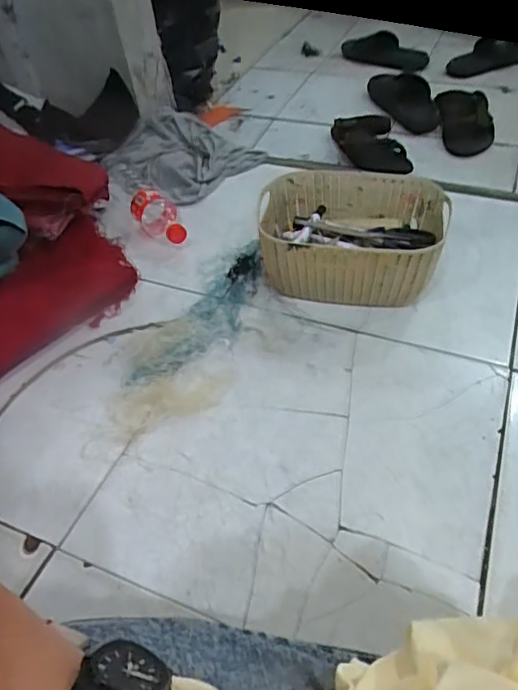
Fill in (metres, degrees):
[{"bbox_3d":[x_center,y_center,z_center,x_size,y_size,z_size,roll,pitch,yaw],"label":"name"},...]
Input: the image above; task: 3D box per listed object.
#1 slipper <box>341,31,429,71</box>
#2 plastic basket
[{"bbox_3d":[0.349,-0.805,1.471,0.238,0.066,0.089,27,56,28],"label":"slipper"},{"bbox_3d":[0.129,-0.153,0.769,0.243,0.110,0.193,11,50,15],"label":"plastic basket"}]

